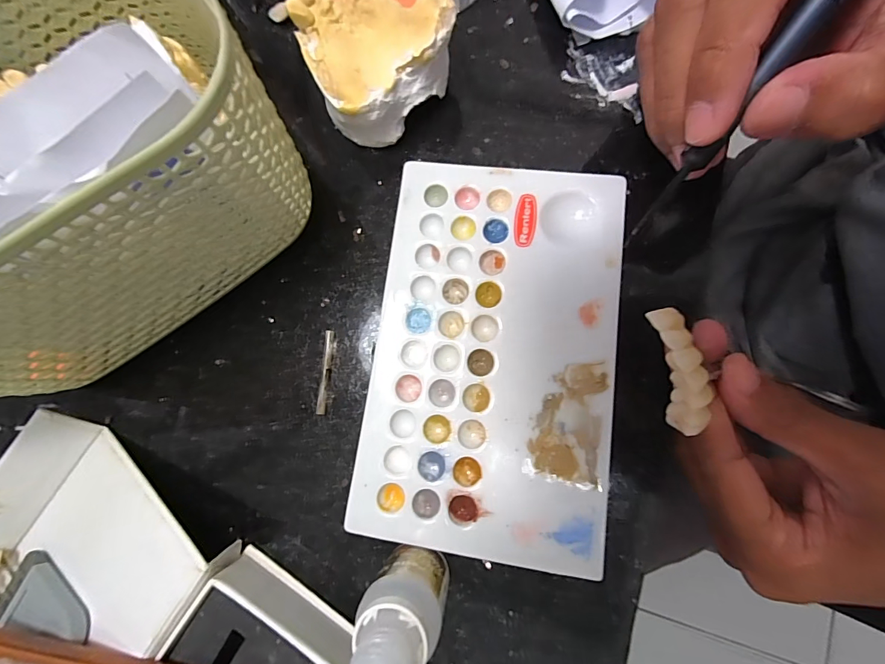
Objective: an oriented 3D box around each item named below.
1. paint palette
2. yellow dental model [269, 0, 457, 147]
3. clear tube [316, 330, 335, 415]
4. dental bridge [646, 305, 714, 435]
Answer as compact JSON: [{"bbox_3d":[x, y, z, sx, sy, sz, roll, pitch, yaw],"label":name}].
[{"bbox_3d":[0.019,0.005,0.159,0.094,0.006,0.152,7,80,7],"label":"paint palette"},{"bbox_3d":[-0.026,-0.122,0.172,0.064,0.034,0.060,-1,79,5],"label":"yellow dental model"},{"bbox_3d":[-0.050,0.017,0.171,0.004,0.004,0.035,2,80,5],"label":"clear tube"},{"bbox_3d":[0.075,0.012,0.125,0.014,0.007,0.038,-16,95,-5],"label":"dental bridge"}]

